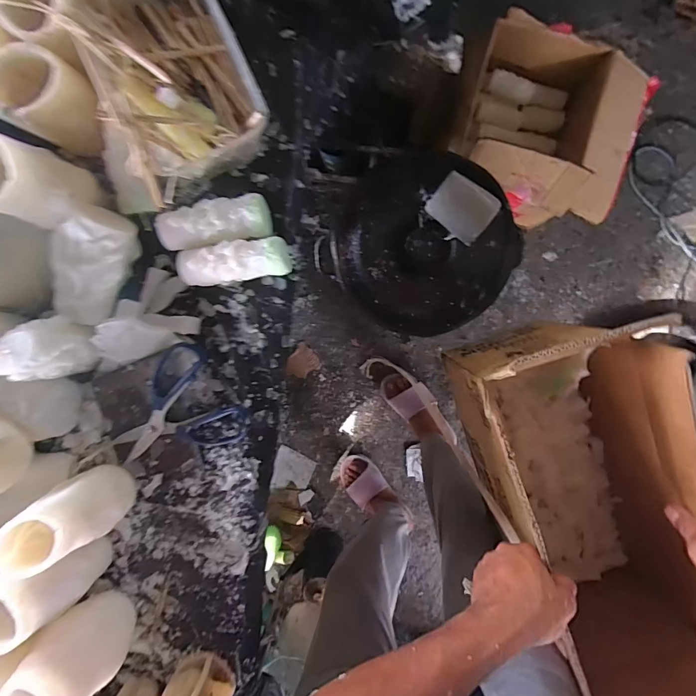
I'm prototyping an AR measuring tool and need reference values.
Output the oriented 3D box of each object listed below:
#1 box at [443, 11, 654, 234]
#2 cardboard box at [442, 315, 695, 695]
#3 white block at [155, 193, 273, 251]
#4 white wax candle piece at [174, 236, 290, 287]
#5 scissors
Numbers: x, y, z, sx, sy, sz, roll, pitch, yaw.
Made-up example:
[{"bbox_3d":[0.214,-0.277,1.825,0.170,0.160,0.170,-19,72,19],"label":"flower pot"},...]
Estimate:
[{"bbox_3d":[0.452,-0.494,0.908,0.376,0.289,0.347,20,96,1],"label":"box"},{"bbox_3d":[0.315,0.193,0.514,0.195,0.254,0.458,-22,94,5],"label":"cardboard box"},{"bbox_3d":[-0.135,-0.127,0.399,0.105,0.030,0.043,-9,94,4],"label":"white block"},{"bbox_3d":[-0.115,-0.088,0.401,0.106,0.035,0.039,-7,94,4],"label":"white wax candle piece"},{"bbox_3d":[-0.192,0.095,0.432,0.116,0.018,0.176,41,96,-1],"label":"scissors"}]

